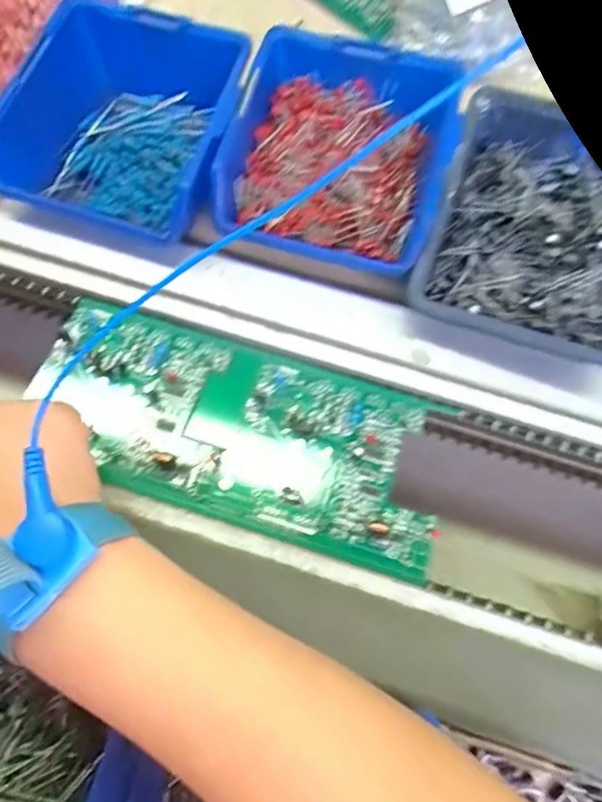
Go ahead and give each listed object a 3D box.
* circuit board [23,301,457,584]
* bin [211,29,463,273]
[{"bbox_3d":[-0.034,0.014,0.283,0.214,0.014,0.092,16,66,4],"label":"circuit board"},{"bbox_3d":[0.023,-0.146,0.321,0.123,0.045,0.137,14,66,3],"label":"bin"}]

